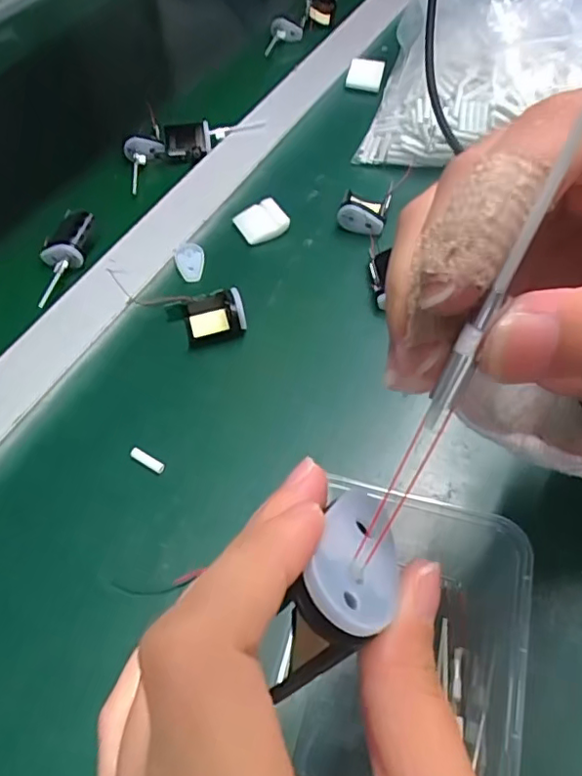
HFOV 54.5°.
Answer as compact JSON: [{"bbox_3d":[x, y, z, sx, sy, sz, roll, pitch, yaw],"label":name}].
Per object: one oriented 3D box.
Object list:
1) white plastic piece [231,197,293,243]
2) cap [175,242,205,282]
[{"bbox_3d":[-0.022,-0.131,0.446,0.037,0.013,0.034,-23,58,-13],"label":"white plastic piece"},{"bbox_3d":[-0.076,-0.096,0.430,0.021,0.007,0.035,-12,56,-6],"label":"cap"}]

